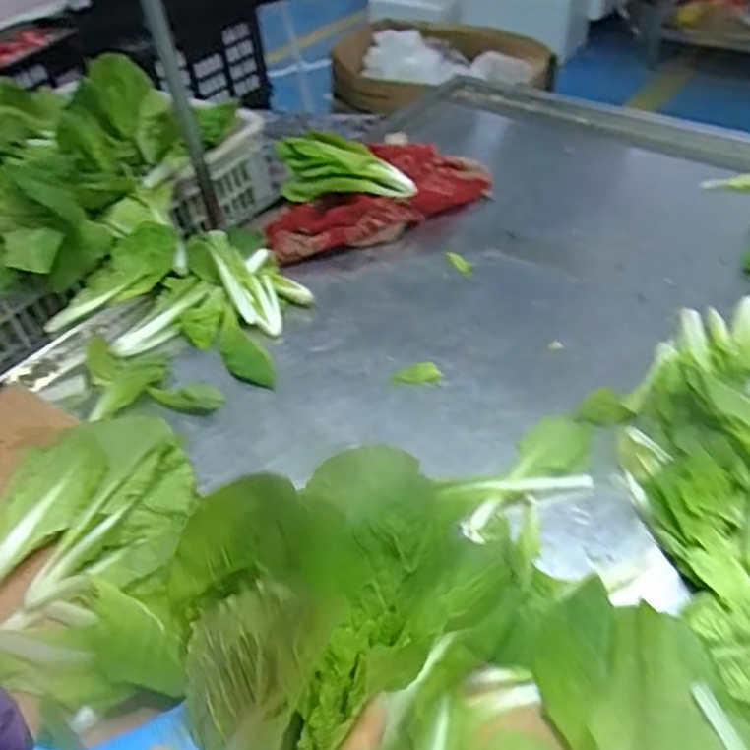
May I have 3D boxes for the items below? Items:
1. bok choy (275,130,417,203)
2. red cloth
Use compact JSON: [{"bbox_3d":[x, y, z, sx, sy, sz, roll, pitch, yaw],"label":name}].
[{"bbox_3d":[-0.039,-0.260,0.841,0.169,0.052,0.074,-4,45,4],"label":"bok choy"},{"bbox_3d":[0.002,-0.227,0.867,0.316,0.046,0.145,-32,50,-22],"label":"red cloth"}]

